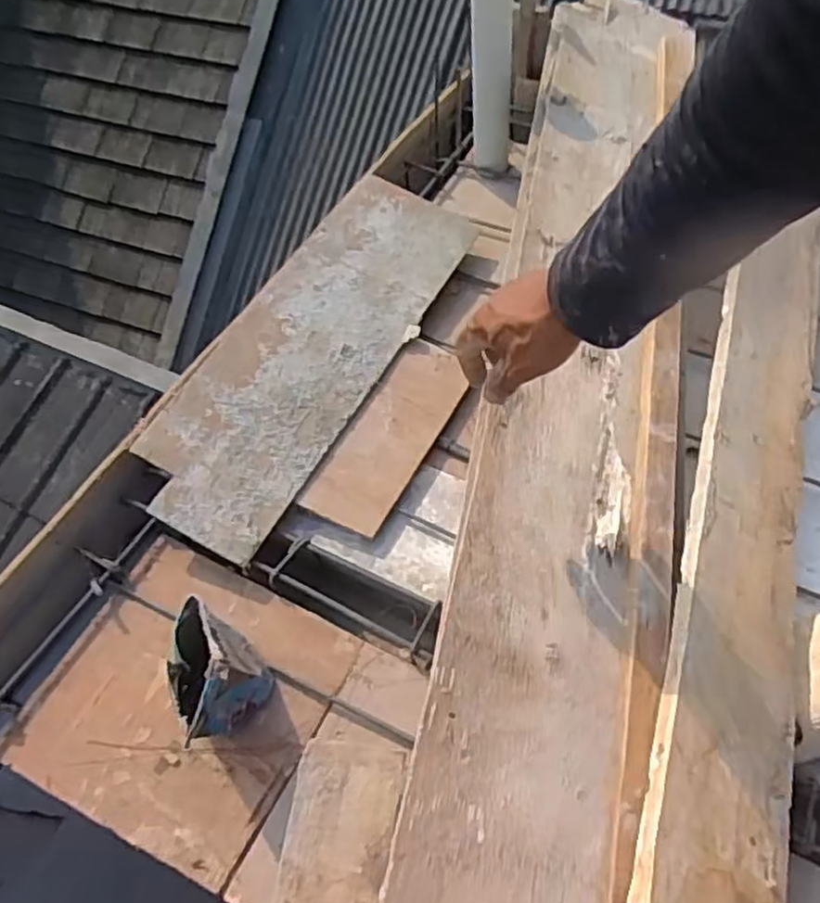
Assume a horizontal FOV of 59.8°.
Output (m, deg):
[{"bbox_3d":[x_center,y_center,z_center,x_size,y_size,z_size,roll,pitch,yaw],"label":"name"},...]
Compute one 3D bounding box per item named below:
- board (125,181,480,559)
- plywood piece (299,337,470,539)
[{"bbox_3d":[-0.135,-0.163,1.020,0.224,0.017,0.648,29,63,6],"label":"board"},{"bbox_3d":[-0.021,-0.028,0.966,0.109,0.006,0.302,30,62,6],"label":"plywood piece"}]

